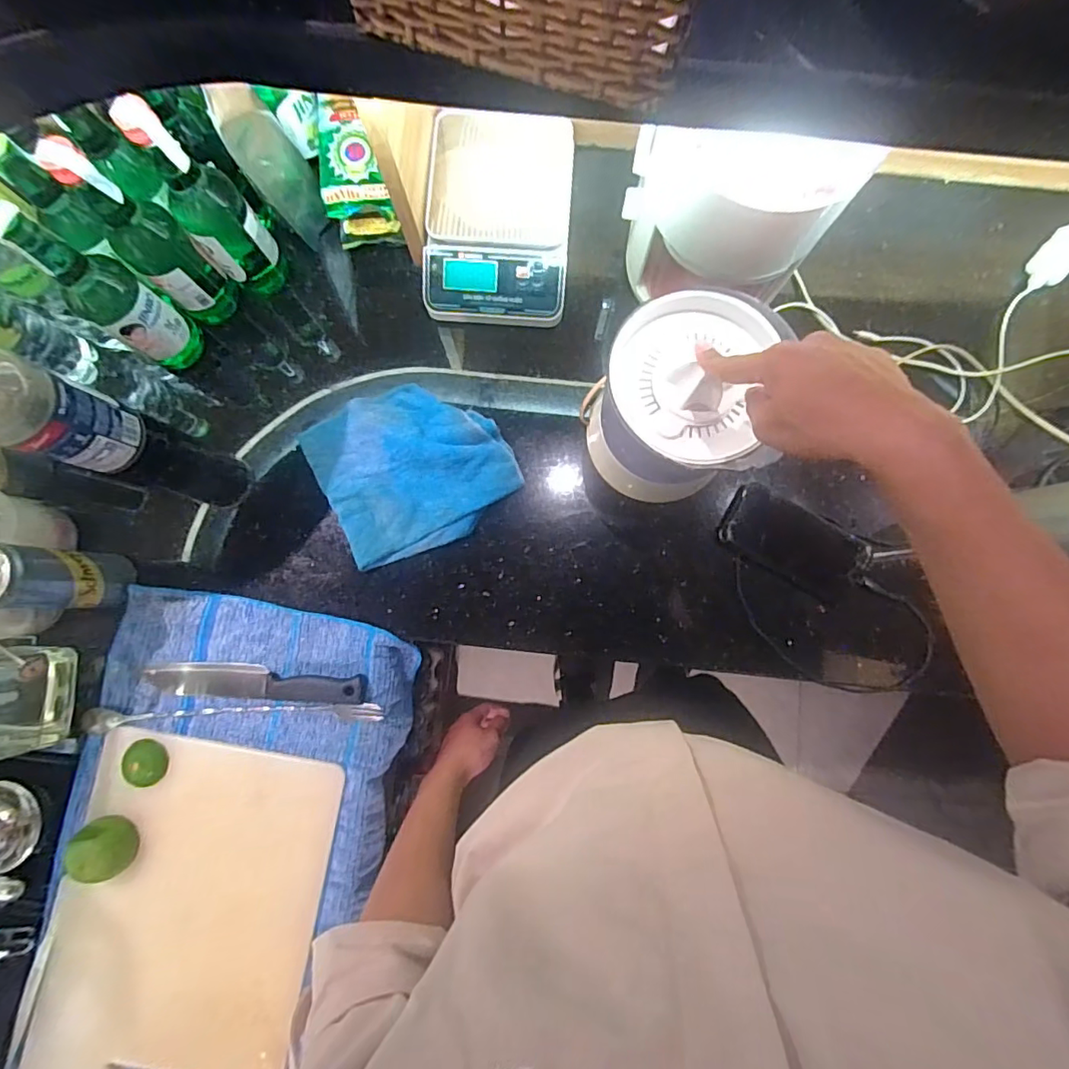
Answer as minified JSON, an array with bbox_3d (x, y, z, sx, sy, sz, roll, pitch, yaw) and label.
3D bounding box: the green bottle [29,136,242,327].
[{"bbox_3d":[-0.359,-0.275,0.508,0.055,0.195,0.059,0,85,-2],"label":"green bottle"}]

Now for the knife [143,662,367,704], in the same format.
[{"bbox_3d":[-0.292,0.155,0.563,0.231,0.017,0.034,3,84,-1],"label":"knife"}]

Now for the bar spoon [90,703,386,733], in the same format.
[{"bbox_3d":[-0.315,0.190,0.568,0.311,0.013,0.023,-2,85,-2],"label":"bar spoon"}]

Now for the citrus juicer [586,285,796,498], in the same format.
[{"bbox_3d":[0.127,-0.121,0.523,0.136,0.176,0.143,7,84,-1],"label":"citrus juicer"}]

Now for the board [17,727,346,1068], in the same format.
[{"bbox_3d":[-0.346,0.393,0.537,0.245,0.018,0.353,11,84,-1],"label":"board"}]

